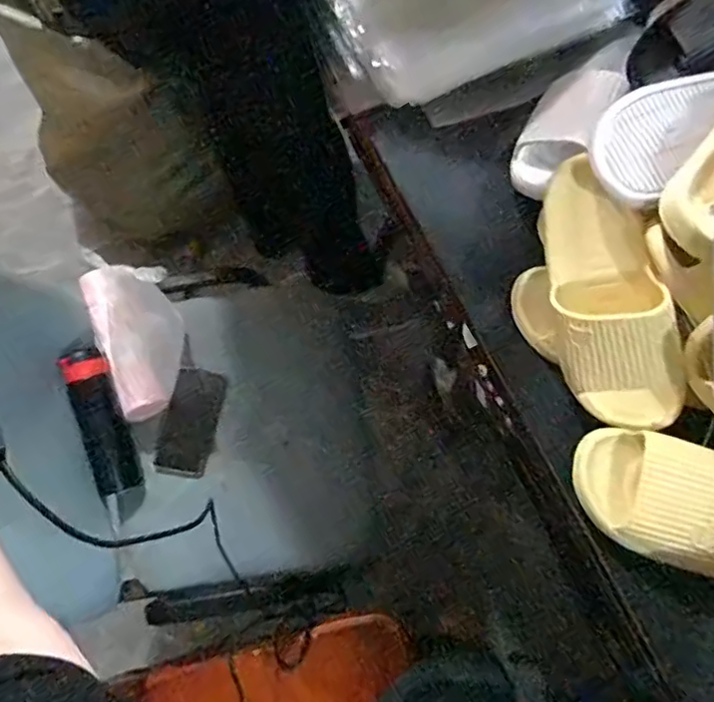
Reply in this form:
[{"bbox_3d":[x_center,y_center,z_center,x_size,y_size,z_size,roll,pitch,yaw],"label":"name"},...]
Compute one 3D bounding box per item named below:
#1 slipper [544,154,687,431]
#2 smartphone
[{"bbox_3d":[0.232,-0.049,0.559,0.089,0.087,0.260,-15,88,-3],"label":"slipper"},{"bbox_3d":[-0.262,0.113,0.952,0.081,0.007,0.168,12,82,0],"label":"smartphone"}]

